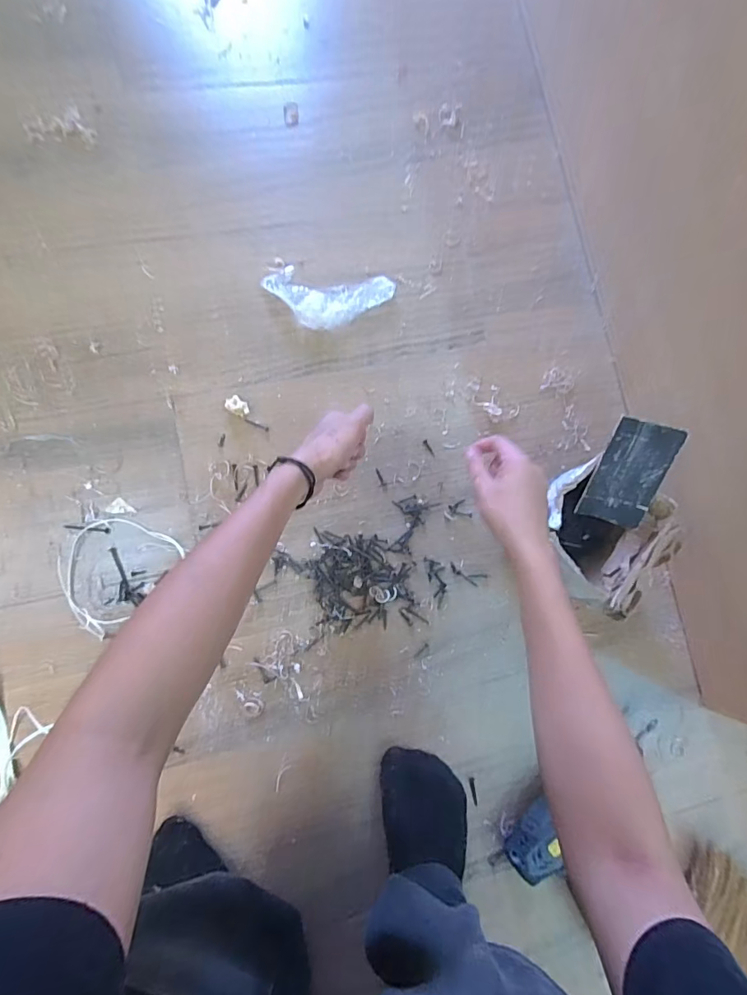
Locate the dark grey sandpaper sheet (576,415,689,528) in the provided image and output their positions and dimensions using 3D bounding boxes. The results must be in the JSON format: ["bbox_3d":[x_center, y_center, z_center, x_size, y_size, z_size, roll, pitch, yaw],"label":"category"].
[{"bbox_3d":[0.265,-0.022,0.481,0.063,0.008,0.114,16,122,6],"label":"dark grey sandpaper sheet"}]

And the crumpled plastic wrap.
[{"bbox_3d":[-0.054,-0.247,0.567,0.157,0.024,0.079,5,83,-6],"label":"crumpled plastic wrap"}]

